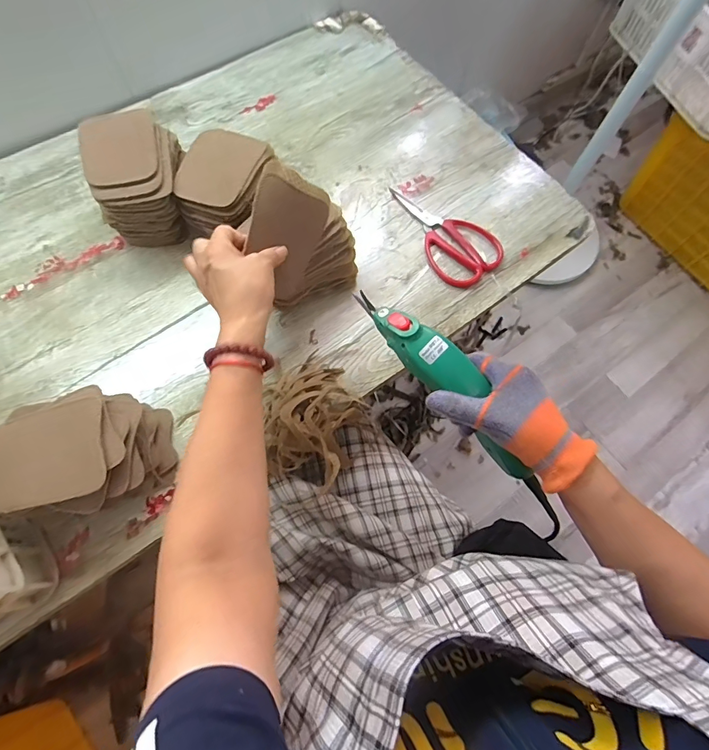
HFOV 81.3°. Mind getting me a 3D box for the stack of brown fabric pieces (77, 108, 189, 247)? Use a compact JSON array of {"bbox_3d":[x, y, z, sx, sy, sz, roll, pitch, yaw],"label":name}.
[{"bbox_3d":[-0.269,-0.243,0.528,0.103,0.112,0.125,-7,68,-5],"label":"stack of brown fabric pieces"}]

